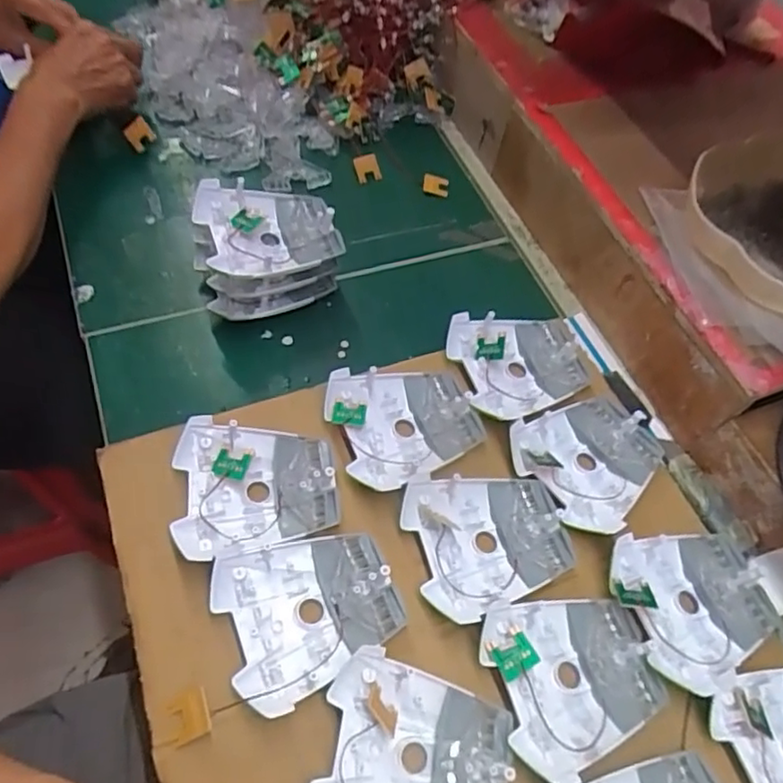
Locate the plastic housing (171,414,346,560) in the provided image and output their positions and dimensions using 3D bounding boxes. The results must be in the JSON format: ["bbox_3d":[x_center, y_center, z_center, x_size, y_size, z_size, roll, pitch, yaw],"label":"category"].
[{"bbox_3d":[-0.093,0.066,0.433,0.108,0.024,0.095,-4,57,-8],"label":"plastic housing"}]

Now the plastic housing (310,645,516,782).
[{"bbox_3d":[0.013,0.203,0.358,0.109,0.022,0.097,-1,56,-6],"label":"plastic housing"}]

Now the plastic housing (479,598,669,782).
[{"bbox_3d":[0.115,0.175,0.389,0.105,0.019,0.094,-13,58,-13],"label":"plastic housing"}]

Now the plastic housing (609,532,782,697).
[{"bbox_3d":[0.207,0.143,0.417,0.111,0.024,0.098,-6,57,-9],"label":"plastic housing"}]

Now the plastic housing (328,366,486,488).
[{"bbox_3d":[0.012,0.023,0.468,0.111,0.018,0.092,-7,57,-10],"label":"plastic housing"}]

